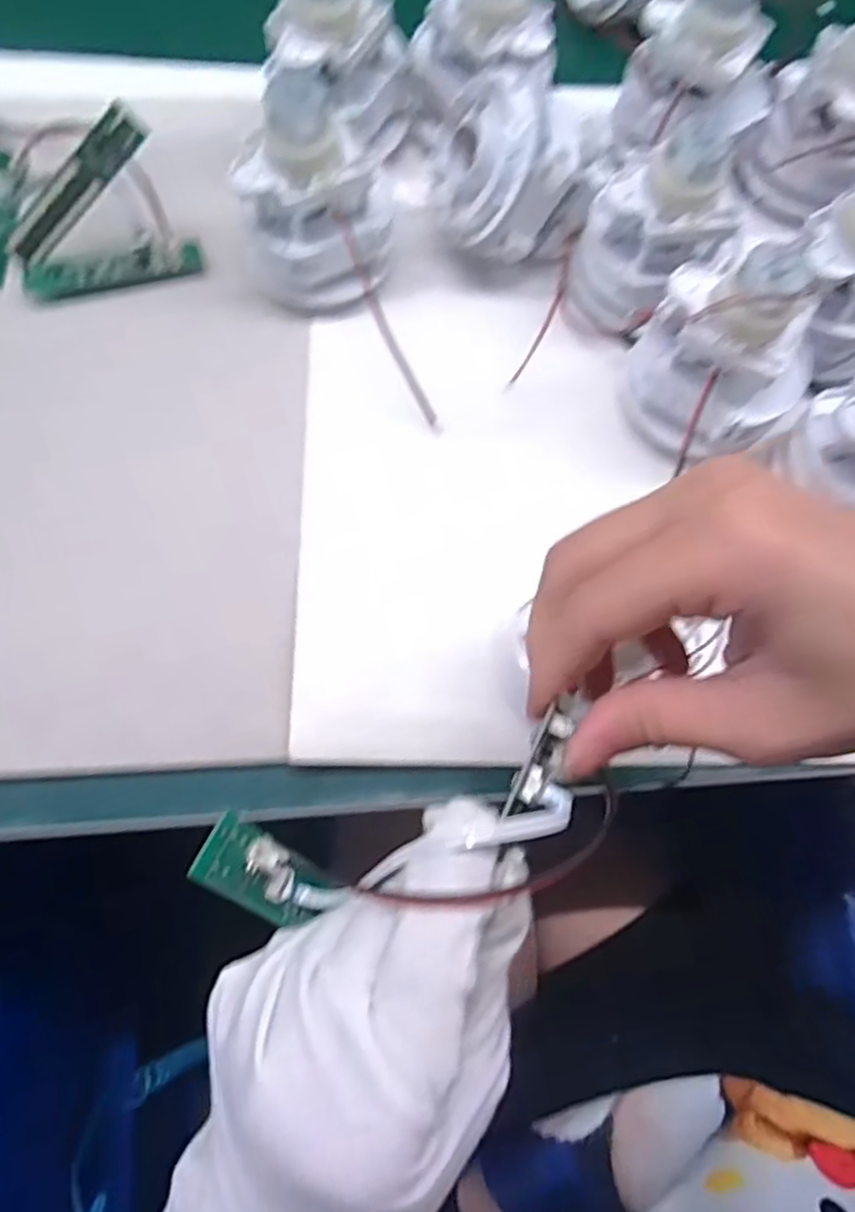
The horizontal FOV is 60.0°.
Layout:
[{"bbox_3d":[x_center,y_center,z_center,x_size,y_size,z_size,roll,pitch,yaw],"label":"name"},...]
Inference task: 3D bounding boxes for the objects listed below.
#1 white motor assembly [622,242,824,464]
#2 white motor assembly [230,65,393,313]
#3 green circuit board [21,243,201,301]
[{"bbox_3d":[0.128,-0.106,0.308,0.070,0.080,0.064,1,71,-3],"label":"white motor assembly"},{"bbox_3d":[-0.047,-0.180,0.325,0.064,0.080,0.066,16,71,2],"label":"white motor assembly"},{"bbox_3d":[-0.150,-0.162,0.355,0.081,0.009,0.018,-13,72,-7],"label":"green circuit board"}]

